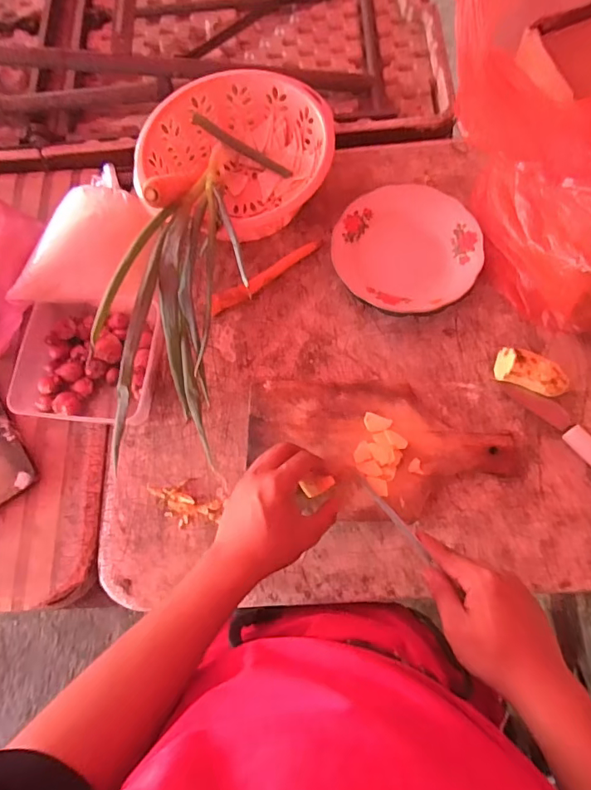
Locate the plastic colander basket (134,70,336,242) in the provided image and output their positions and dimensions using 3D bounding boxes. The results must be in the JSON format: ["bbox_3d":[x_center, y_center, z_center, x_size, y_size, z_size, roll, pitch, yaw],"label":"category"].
[{"bbox_3d":[-0.067,-0.319,0.651,0.232,0.091,0.215,-1,73,2],"label":"plastic colander basket"}]

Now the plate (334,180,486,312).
[{"bbox_3d":[0.141,-0.182,0.621,0.176,0.038,0.180,-1,73,2],"label":"plate"}]

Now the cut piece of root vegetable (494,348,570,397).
[{"bbox_3d":[0.271,-0.027,0.556,0.080,0.028,0.040,27,76,23],"label":"cut piece of root vegetable"}]

